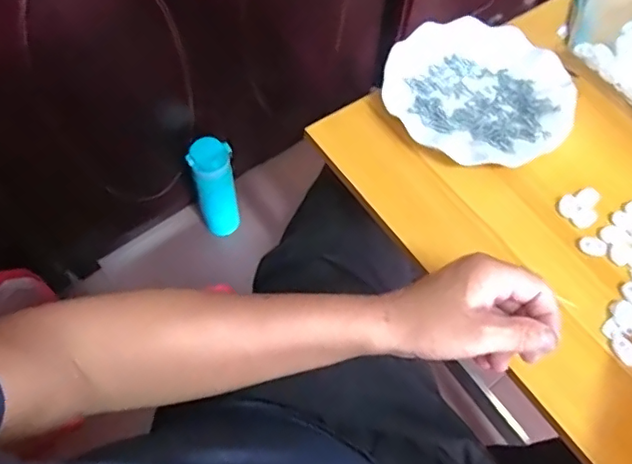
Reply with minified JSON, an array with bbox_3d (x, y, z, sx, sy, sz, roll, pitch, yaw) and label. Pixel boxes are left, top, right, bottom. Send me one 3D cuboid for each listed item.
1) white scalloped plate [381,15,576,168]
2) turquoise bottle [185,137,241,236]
[{"bbox_3d":[0.163,-0.144,0.571,0.179,0.021,0.170,1,61,-2],"label":"white scalloped plate"},{"bbox_3d":[-0.171,-0.071,0.967,0.067,0.219,0.056,-5,62,-6],"label":"turquoise bottle"}]

